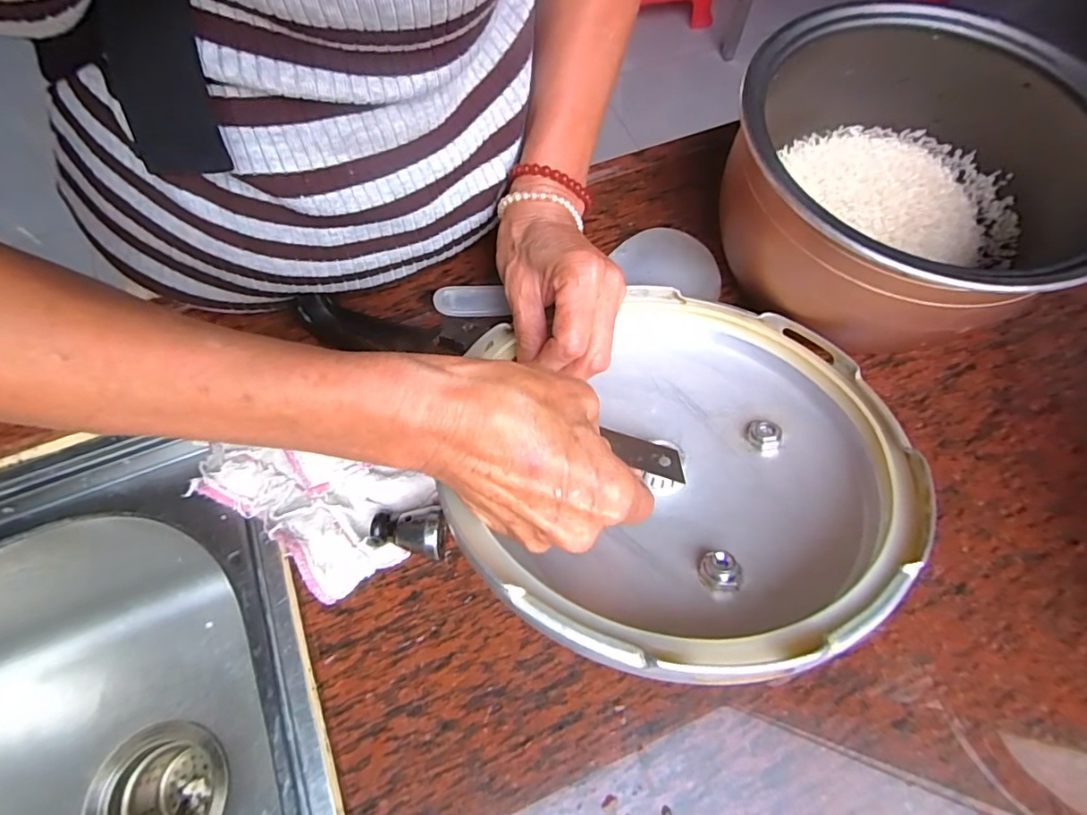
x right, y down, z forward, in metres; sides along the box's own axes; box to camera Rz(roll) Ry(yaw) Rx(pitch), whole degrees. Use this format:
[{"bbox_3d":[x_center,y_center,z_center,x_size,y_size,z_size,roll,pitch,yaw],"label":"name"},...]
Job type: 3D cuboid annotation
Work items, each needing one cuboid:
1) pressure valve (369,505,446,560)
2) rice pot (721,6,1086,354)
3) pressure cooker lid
[{"bbox_3d":[-0.069,0.065,0.276,0.041,0.027,0.024,13,68,6],"label":"pressure valve"},{"bbox_3d":[0.202,-0.123,0.308,0.183,0.111,0.186,0,67,0],"label":"rice pot"},{"bbox_3d":[0.063,0.024,0.260,0.217,0.043,0.210,1,44,-1],"label":"pressure cooker lid"}]

